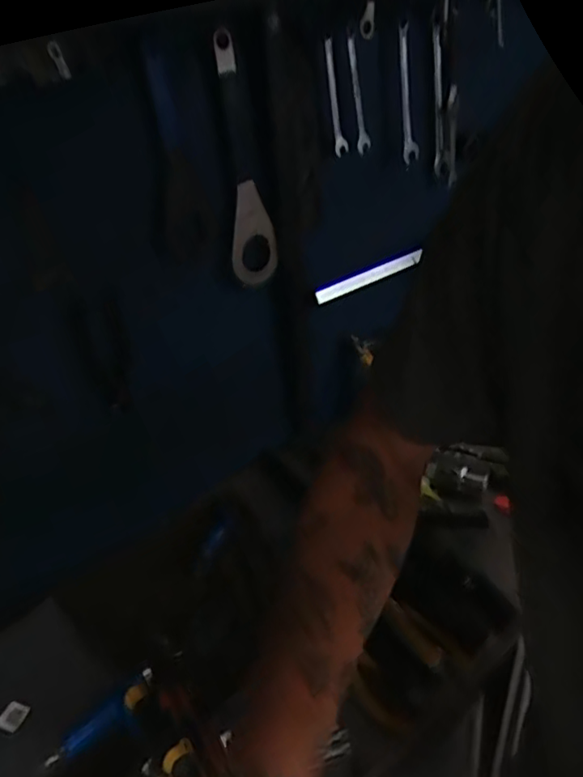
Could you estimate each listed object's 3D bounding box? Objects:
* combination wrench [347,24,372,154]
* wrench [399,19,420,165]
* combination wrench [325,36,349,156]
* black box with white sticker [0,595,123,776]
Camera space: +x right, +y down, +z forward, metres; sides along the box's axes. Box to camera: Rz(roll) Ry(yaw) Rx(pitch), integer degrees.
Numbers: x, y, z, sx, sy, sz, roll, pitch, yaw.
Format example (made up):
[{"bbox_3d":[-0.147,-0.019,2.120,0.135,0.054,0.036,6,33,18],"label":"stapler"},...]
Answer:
[{"bbox_3d":[0.083,-0.368,0.744,0.021,0.139,0.004,-25,31,-27],"label":"combination wrench"},{"bbox_3d":[0.150,-0.382,0.786,0.032,0.160,0.004,-33,35,-30],"label":"wrench"},{"bbox_3d":[0.054,-0.353,0.731,0.019,0.127,0.004,-25,31,-27],"label":"combination wrench"},{"bbox_3d":[-0.289,0.326,0.619,0.176,0.028,0.180,24,45,40],"label":"black box with white sticker"}]

